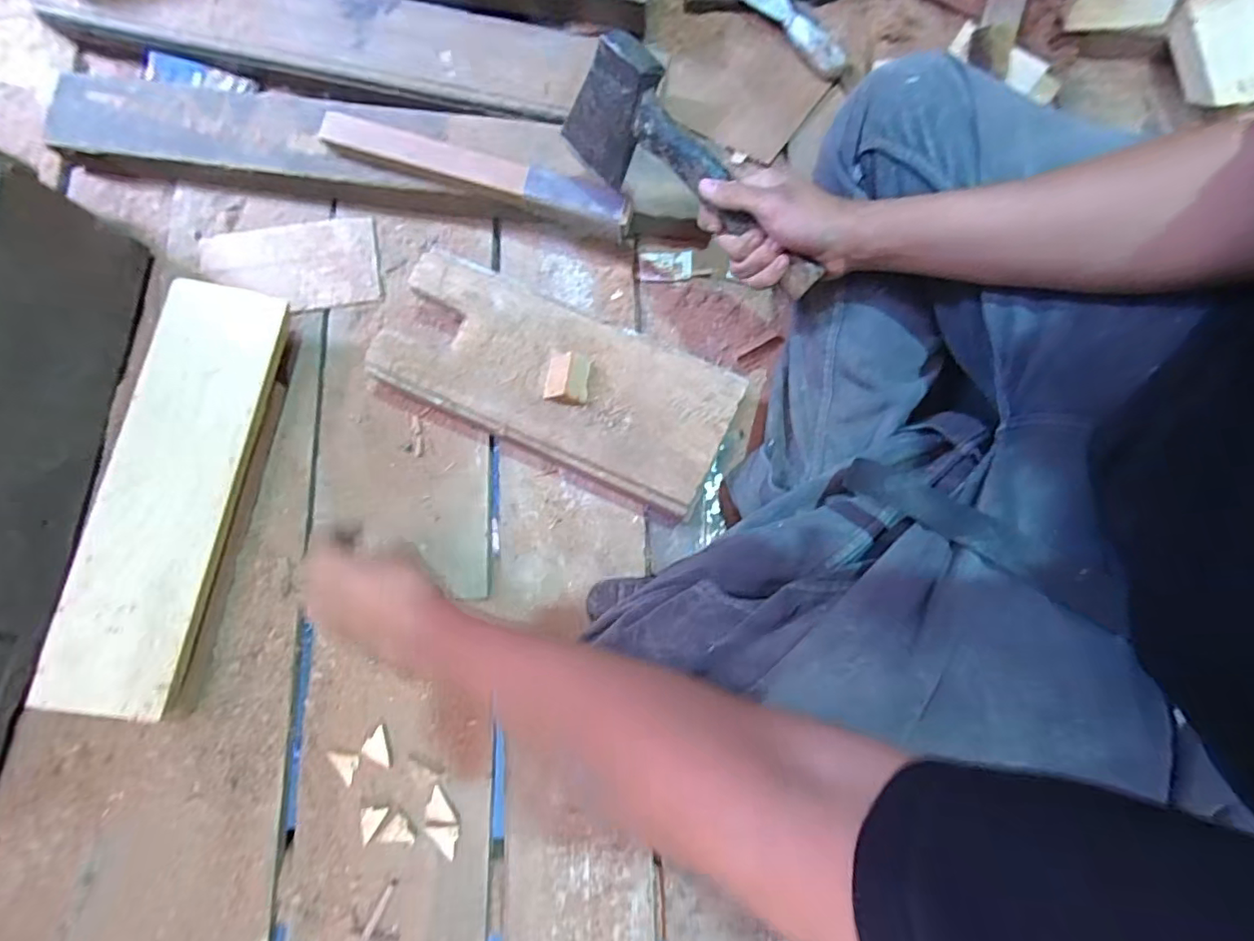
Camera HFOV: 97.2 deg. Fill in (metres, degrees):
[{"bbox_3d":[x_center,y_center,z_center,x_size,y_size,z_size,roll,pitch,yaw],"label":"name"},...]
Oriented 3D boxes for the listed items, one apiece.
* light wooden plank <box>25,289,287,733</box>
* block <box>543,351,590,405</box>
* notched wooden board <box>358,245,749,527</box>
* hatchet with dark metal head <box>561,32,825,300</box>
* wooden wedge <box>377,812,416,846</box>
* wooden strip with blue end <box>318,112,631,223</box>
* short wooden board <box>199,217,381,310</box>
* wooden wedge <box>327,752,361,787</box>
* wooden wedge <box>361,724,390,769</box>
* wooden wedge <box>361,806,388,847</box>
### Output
[{"bbox_3d":[-0.417,0.014,0.508,0.106,0.024,0.391,10,79,3],"label":"light wooden plank"},{"bbox_3d":[-0.056,-0.089,0.511,0.039,0.020,0.048,5,79,2],"label":"block"},{"bbox_3d":[-0.069,-0.092,0.523,0.333,0.024,0.145,24,80,5],"label":"notched wooden board"},{"bbox_3d":[0.058,-0.247,0.458,0.263,0.097,0.059,43,82,7],"label":"hatchet with dark metal head"},{"bbox_3d":[-0.210,0.328,0.505,0.034,0.004,0.025,3,79,1],"label":"wooden wedge"},{"bbox_3d":[-0.152,-0.306,0.563,0.321,0.031,0.036,17,79,4],"label":"wooden strip with blue end"},{"bbox_3d":[-0.377,-0.228,0.618,0.195,0.010,0.106,-8,79,-1],"label":"short wooden board"},{"bbox_3d":[-0.262,0.274,0.517,0.022,0.004,0.035,-38,81,-7],"label":"wooden wedge"},{"bbox_3d":[-0.232,0.261,0.524,0.031,0.006,0.026,28,80,6],"label":"wooden wedge"},{"bbox_3d":[-0.231,0.312,0.494,0.020,0.004,0.032,32,81,7],"label":"wooden wedge"}]

